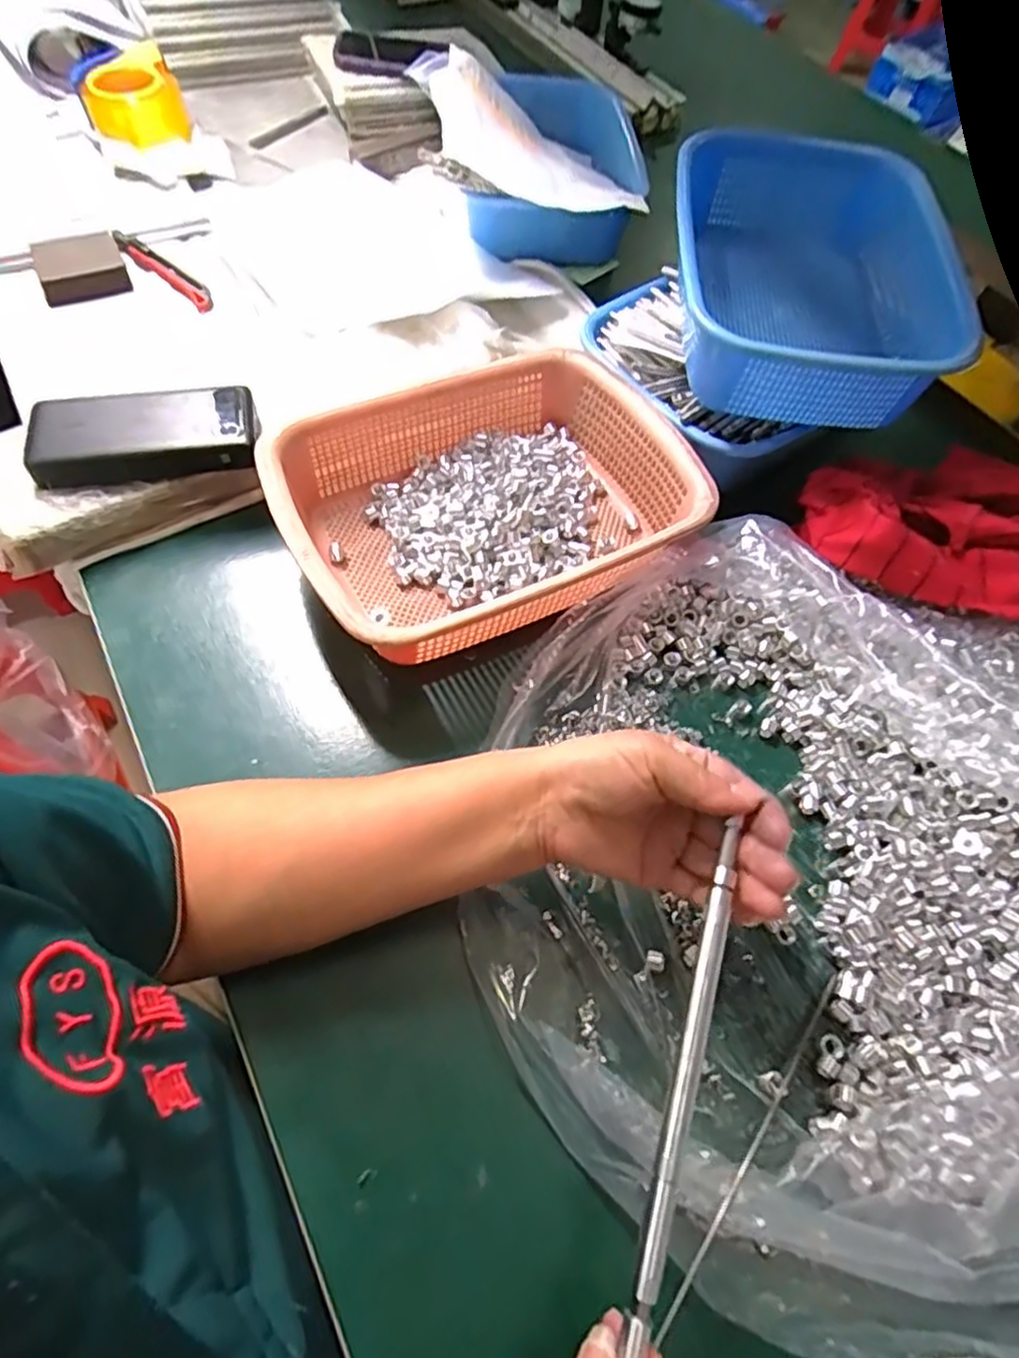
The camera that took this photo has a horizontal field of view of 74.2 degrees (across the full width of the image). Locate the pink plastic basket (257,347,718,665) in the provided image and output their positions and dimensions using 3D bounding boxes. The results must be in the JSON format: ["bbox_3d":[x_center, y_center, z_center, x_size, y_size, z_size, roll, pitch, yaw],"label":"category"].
[{"bbox_3d":[-0.016,-0.129,0.508,0.292,0.077,0.214,-24,66,-17],"label":"pink plastic basket"}]

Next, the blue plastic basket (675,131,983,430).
[{"bbox_3d":[0.228,-0.319,0.544,0.194,0.089,0.270,6,61,-2],"label":"blue plastic basket"}]

